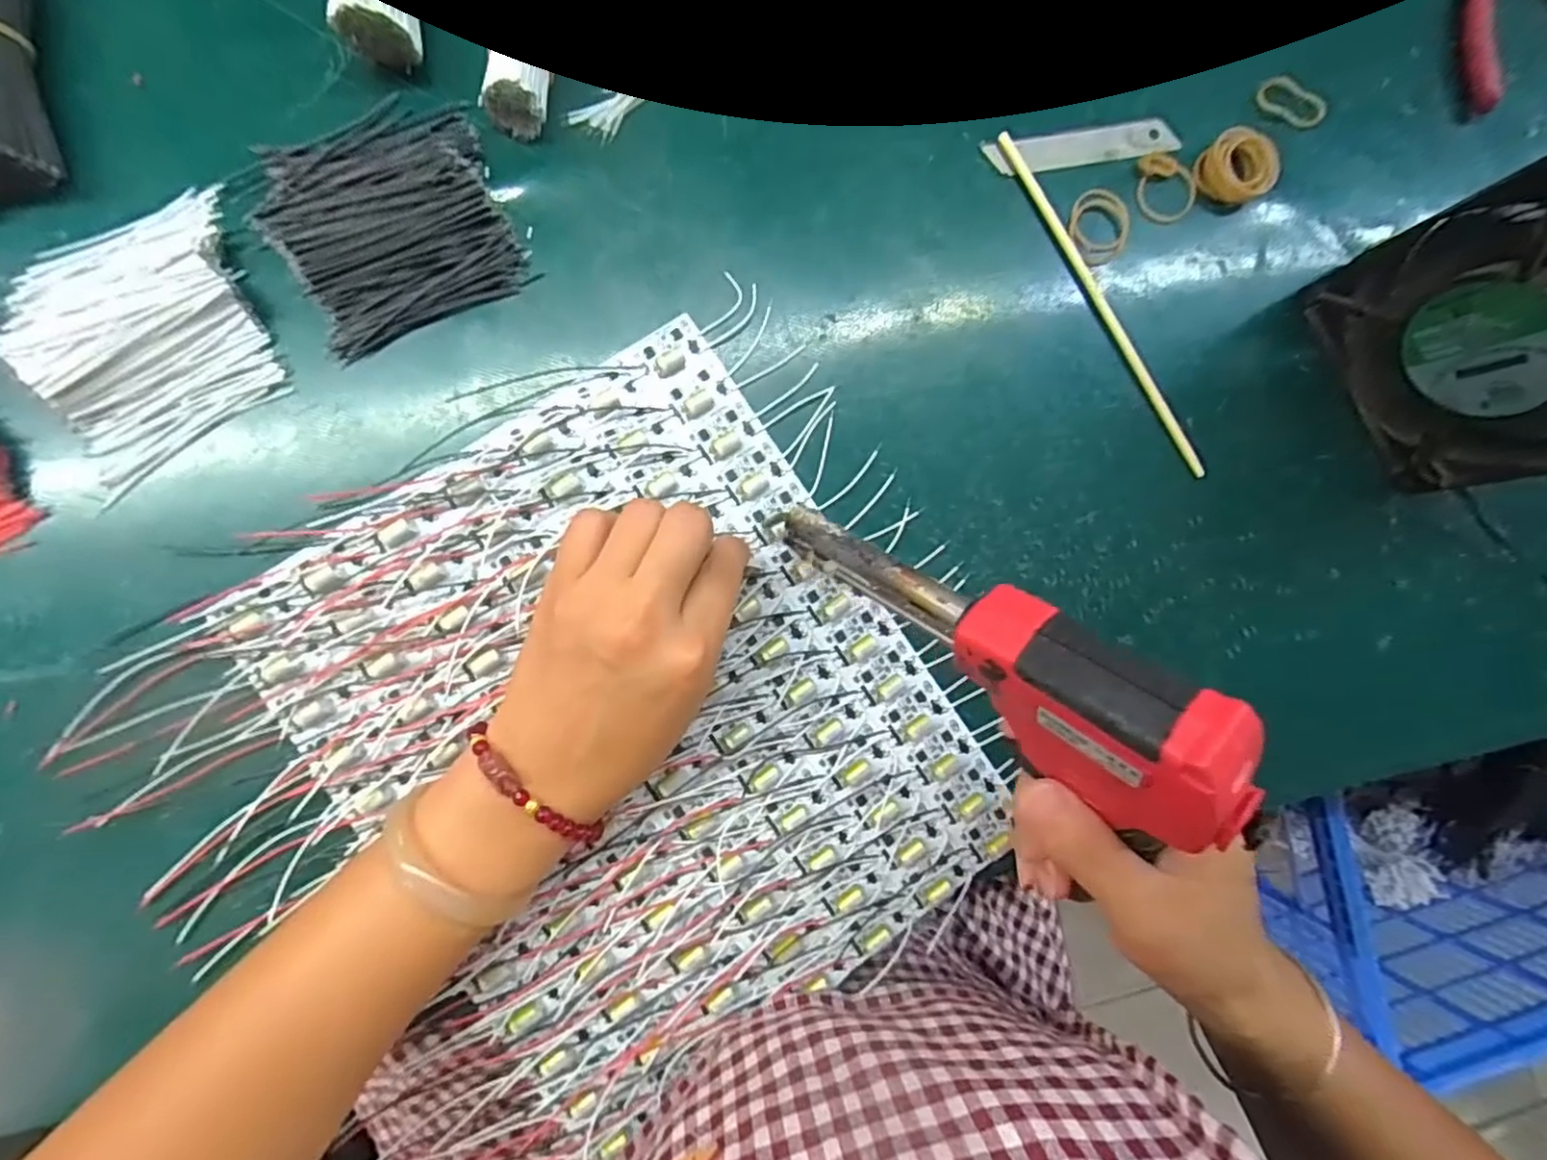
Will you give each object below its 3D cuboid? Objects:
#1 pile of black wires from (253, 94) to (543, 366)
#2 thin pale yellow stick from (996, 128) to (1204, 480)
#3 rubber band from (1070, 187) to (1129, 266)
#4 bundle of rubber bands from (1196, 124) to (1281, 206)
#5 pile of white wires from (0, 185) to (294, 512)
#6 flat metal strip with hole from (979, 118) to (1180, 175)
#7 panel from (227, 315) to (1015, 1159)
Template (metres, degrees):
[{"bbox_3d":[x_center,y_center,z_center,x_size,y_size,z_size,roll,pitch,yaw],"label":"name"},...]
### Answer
[{"bbox_3d":[-0.165,-0.157,0.292,0.093,0.013,0.093,-27,92,-7],"label":"pile of black wires"},{"bbox_3d":[0.162,-0.134,0.332,0.008,0.006,0.190,-31,92,-6],"label":"thin pale yellow stick"},{"bbox_3d":[0.163,-0.176,0.335,0.031,0.004,0.036,7,88,-7],"label":"rubber band"},{"bbox_3d":[0.237,-0.209,0.340,0.036,0.014,0.034,0,89,-7],"label":"bundle of rubber bands"},{"bbox_3d":[-0.260,-0.102,0.279,0.092,0.017,0.097,-29,92,-7],"label":"pile of white wires"},{"bbox_3d":[0.153,-0.216,0.336,0.100,0.004,0.018,-12,90,-7],"label":"flat metal strip with hole"},{"bbox_3d":[-0.057,0.062,0.299,0.238,0.016,0.289,-33,93,-6],"label":"panel"}]

